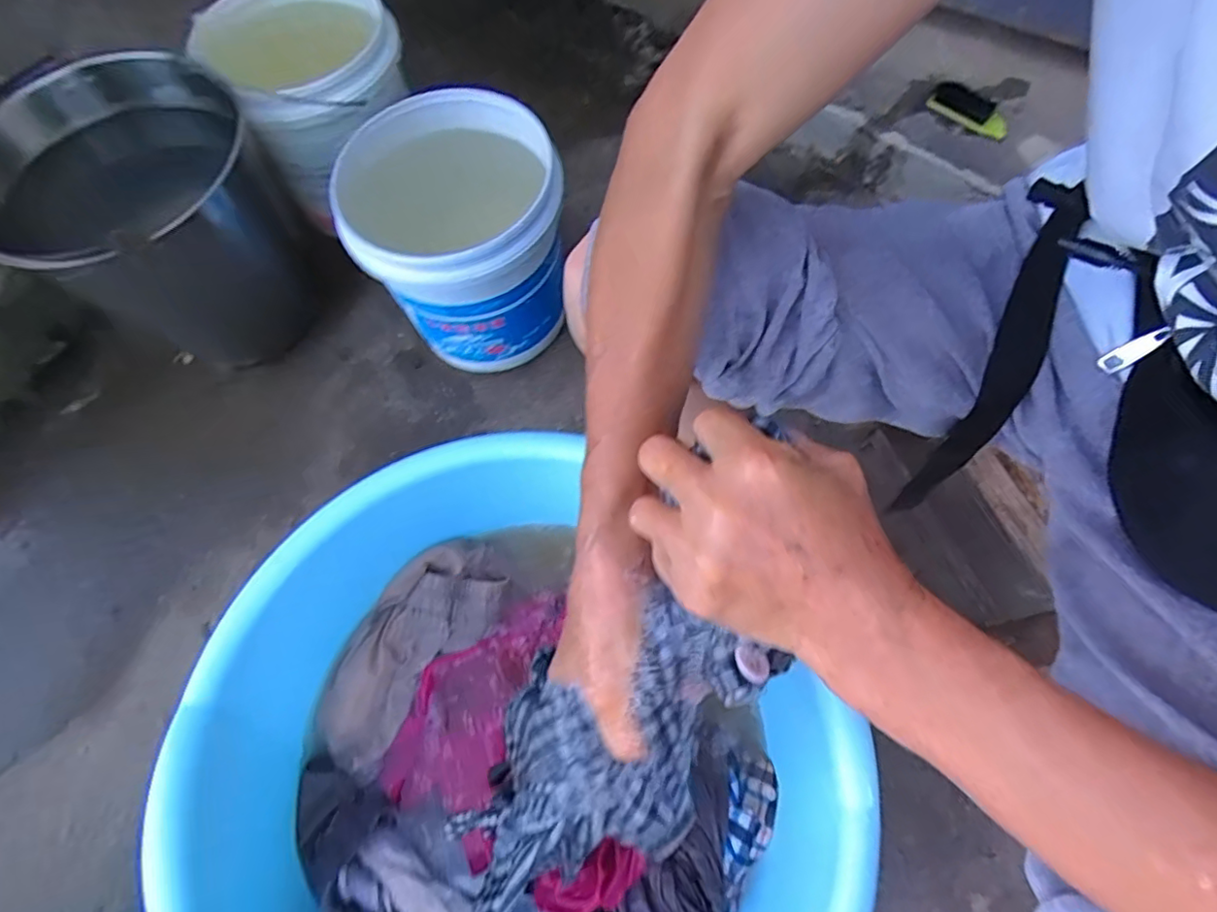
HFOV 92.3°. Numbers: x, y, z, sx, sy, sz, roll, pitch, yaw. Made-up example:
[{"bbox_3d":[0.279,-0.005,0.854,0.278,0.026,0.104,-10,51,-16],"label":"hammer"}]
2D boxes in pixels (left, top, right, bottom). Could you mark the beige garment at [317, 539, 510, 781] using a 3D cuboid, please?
[{"bbox_3d":[-0.216,0.205,0.639,0.114,0.029,0.246,33,71,14],"label":"beige garment"}]

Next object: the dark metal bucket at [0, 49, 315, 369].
[{"bbox_3d":[-0.549,-0.278,0.758,0.249,0.321,0.292,27,68,13],"label":"dark metal bucket"}]

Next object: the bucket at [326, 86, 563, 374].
[{"bbox_3d":[-0.185,-0.271,0.772,0.243,0.269,0.249,0,64,1],"label":"bucket"}]

